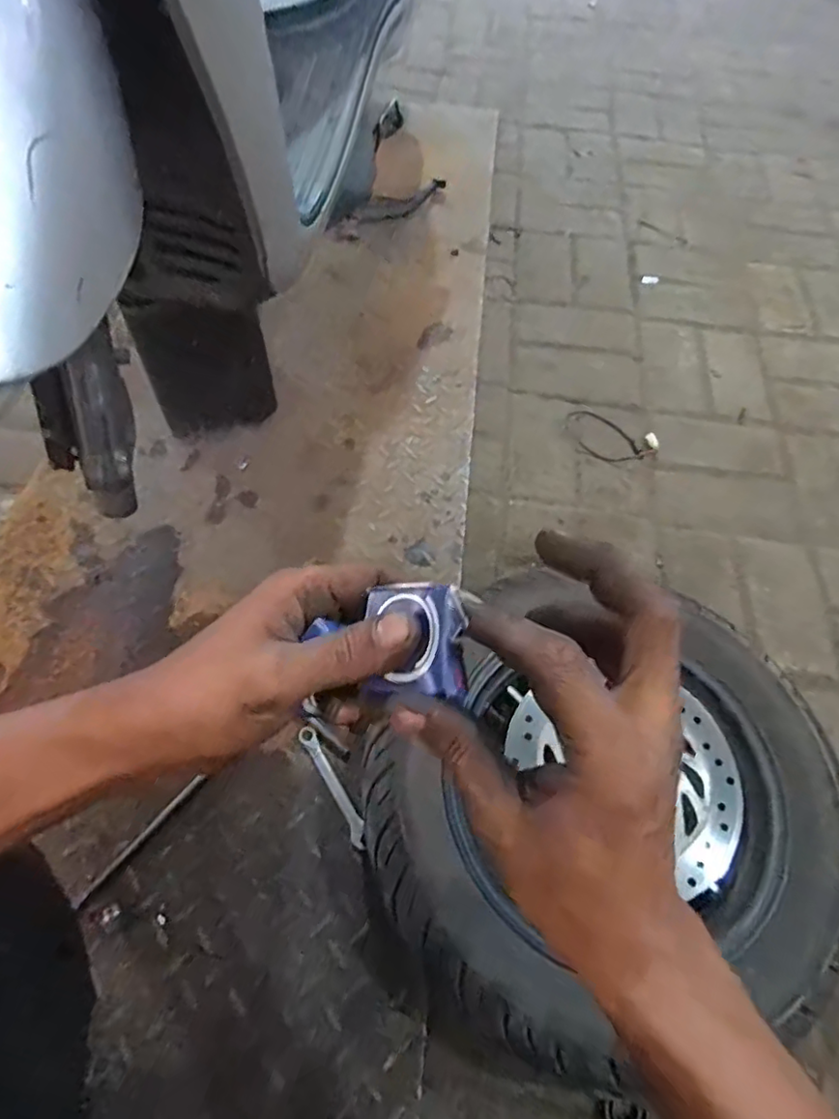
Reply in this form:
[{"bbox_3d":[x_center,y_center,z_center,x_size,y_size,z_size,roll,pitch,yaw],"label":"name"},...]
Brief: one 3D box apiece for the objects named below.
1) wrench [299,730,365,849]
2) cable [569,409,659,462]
[{"bbox_3d":[-0.090,0.237,0.621,0.019,0.005,0.135,-28,66,-16],"label":"wrench"},{"bbox_3d":[0.288,-0.186,0.901,0.140,0.018,0.077,29,64,14],"label":"cable"}]

